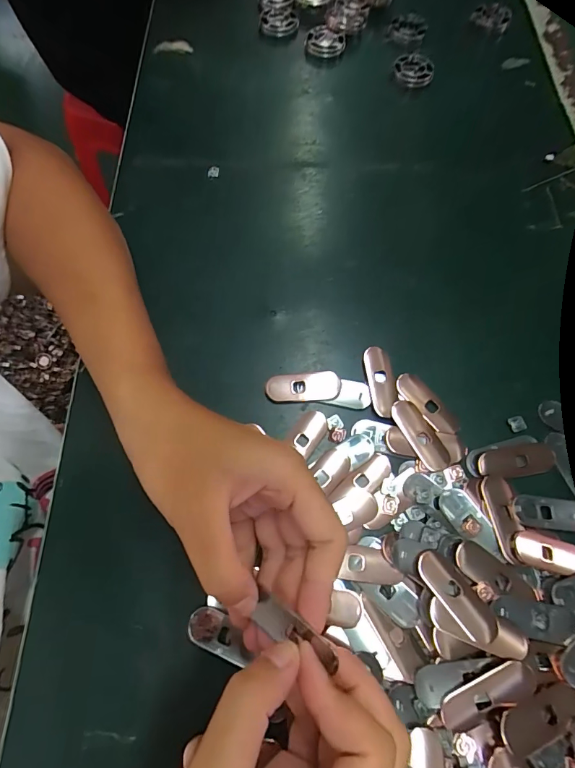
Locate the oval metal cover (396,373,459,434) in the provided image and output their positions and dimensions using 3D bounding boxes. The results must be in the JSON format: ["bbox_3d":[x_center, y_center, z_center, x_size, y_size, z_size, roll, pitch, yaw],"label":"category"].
[{"bbox_3d":[0.095,0.013,0.274,0.020,0.004,0.049,-36,74,-15],"label":"oval metal cover"}]

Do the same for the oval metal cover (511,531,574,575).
[{"bbox_3d":[0.152,0.099,0.237,0.043,0.004,0.018,14,69,3],"label":"oval metal cover"}]

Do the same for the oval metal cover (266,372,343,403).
[{"bbox_3d":[0.011,0.002,0.273,0.049,0.004,0.020,-2,69,-3],"label":"oval metal cover"}]

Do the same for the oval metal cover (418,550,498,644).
[{"bbox_3d":[0.093,0.115,0.222,0.020,0.007,0.050,-33,73,-14],"label":"oval metal cover"}]

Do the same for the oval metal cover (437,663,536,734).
[{"bbox_3d":[0.102,0.156,0.204,0.051,0.006,0.018,-22,71,-10],"label":"oval metal cover"}]

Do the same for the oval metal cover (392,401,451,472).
[{"bbox_3d":[0.086,0.032,0.263,0.017,0.004,0.050,-26,72,-11],"label":"oval metal cover"}]

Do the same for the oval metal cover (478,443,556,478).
[{"bbox_3d":[0.148,0.049,0.259,0.052,0.004,0.019,-7,69,-5],"label":"oval metal cover"}]

